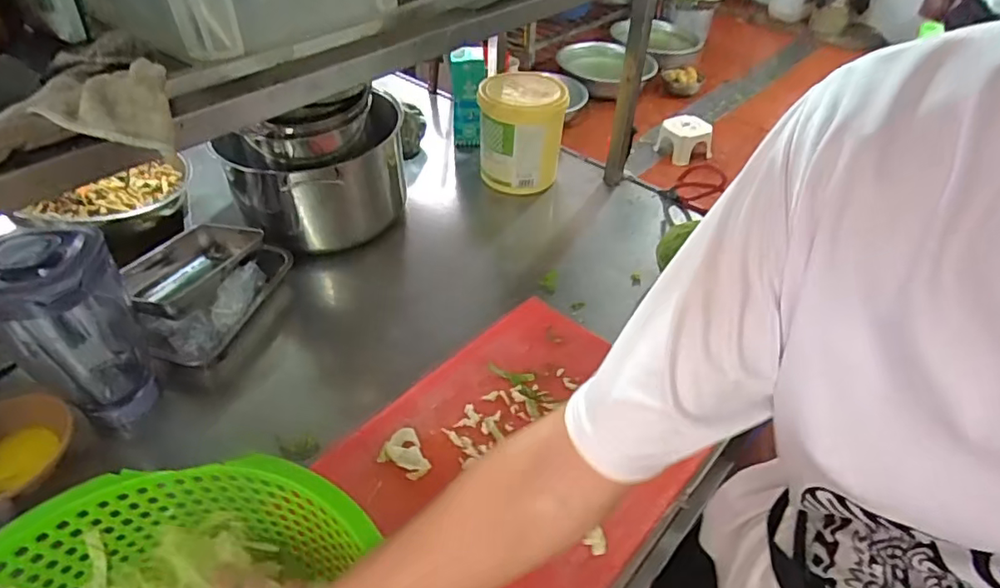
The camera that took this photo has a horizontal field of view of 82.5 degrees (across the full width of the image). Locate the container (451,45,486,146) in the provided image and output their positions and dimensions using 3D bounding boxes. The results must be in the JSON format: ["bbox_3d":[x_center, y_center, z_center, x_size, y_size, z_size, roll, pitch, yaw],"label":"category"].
[{"bbox_3d":[-0.077,-0.470,1.369,0.069,0.238,0.056,7,44,5],"label":"container"}]

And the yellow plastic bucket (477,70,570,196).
[{"bbox_3d":[0.046,-0.339,1.217,0.182,0.209,0.168,-2,44,-5],"label":"yellow plastic bucket"}]

